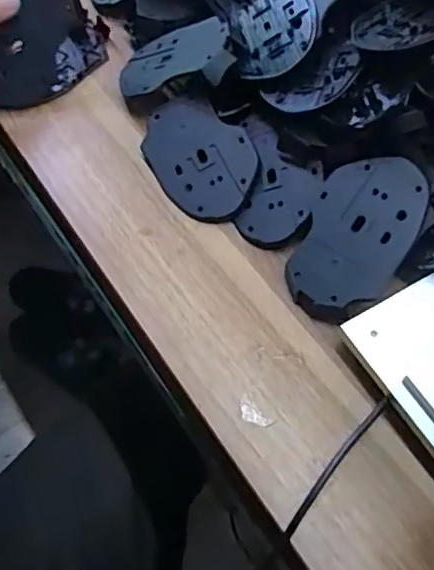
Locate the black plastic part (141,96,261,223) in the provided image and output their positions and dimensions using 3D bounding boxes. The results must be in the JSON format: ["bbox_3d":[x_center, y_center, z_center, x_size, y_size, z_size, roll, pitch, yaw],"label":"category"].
[{"bbox_3d":[-0.014,-0.099,0.464,0.072,0.005,0.111,-36,70,3],"label":"black plastic part"}]

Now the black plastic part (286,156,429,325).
[{"bbox_3d":[0.093,-0.032,0.403,0.068,0.009,0.115,24,86,25],"label":"black plastic part"}]

